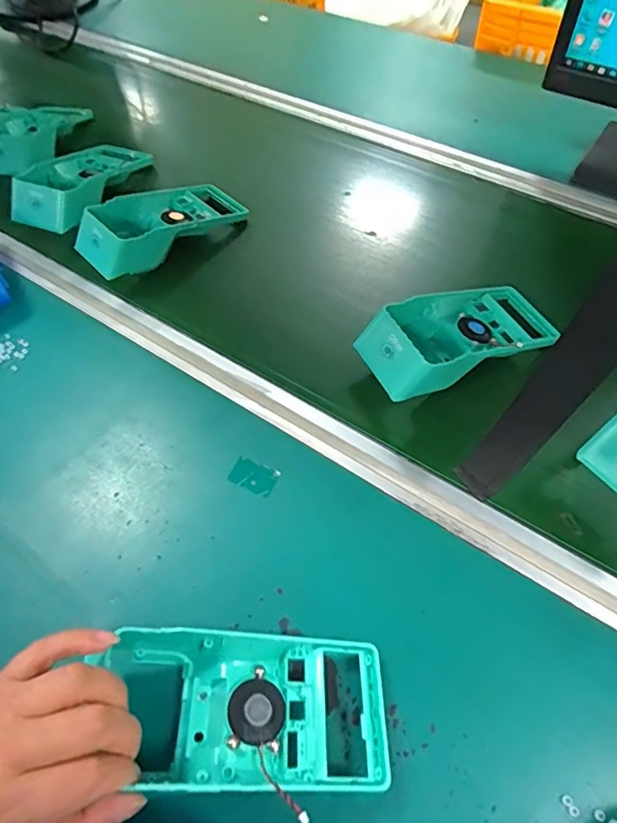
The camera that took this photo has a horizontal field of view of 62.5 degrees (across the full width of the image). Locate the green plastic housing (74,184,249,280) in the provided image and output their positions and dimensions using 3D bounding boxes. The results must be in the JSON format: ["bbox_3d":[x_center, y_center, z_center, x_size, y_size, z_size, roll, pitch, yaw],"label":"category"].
[{"bbox_3d":[-0.161,-0.220,0.594,0.208,0.049,0.092,-31,56,-31],"label":"green plastic housing"}]

